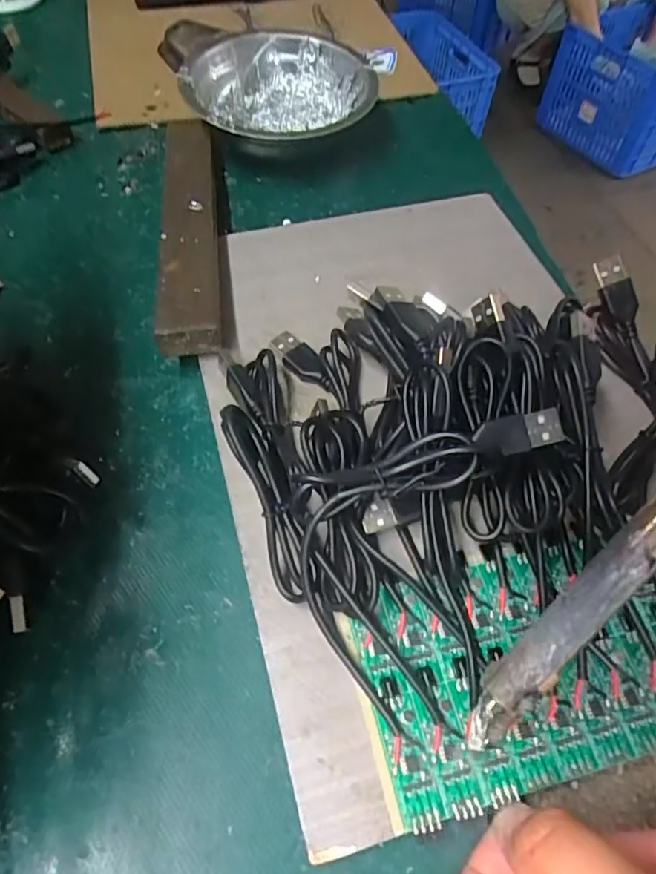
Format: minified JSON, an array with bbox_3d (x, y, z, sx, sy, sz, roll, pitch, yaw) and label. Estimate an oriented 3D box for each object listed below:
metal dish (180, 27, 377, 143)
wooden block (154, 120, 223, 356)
[{"bbox_3d":[-0.033,-0.218,0.363,0.121,0.046,0.114,1,57,-1],"label":"metal dish"},{"bbox_3d":[-0.078,-0.118,0.316,0.030,0.024,0.184,-6,57,-5],"label":"wooden block"}]

